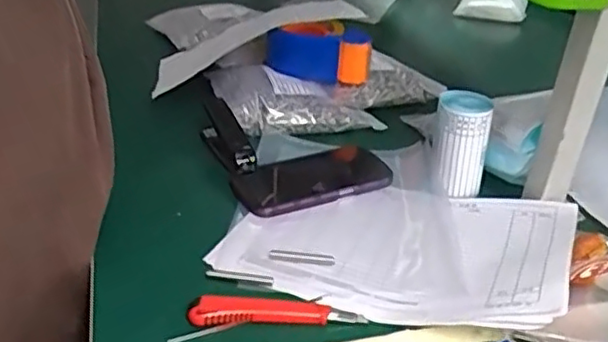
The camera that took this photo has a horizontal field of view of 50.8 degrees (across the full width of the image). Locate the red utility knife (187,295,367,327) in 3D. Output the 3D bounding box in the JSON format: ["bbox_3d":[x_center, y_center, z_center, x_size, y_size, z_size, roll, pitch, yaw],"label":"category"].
[{"bbox_3d":[-0.021,0.109,0.509,0.137,0.011,0.027,0,32,-7],"label":"red utility knife"}]

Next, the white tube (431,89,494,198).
[{"bbox_3d":[0.163,-0.028,0.673,0.057,0.092,0.062,10,32,9],"label":"white tube"}]

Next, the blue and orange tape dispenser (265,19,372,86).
[{"bbox_3d":[0.018,-0.154,0.839,0.138,0.068,0.047,6,31,3],"label":"blue and orange tape dispenser"}]

